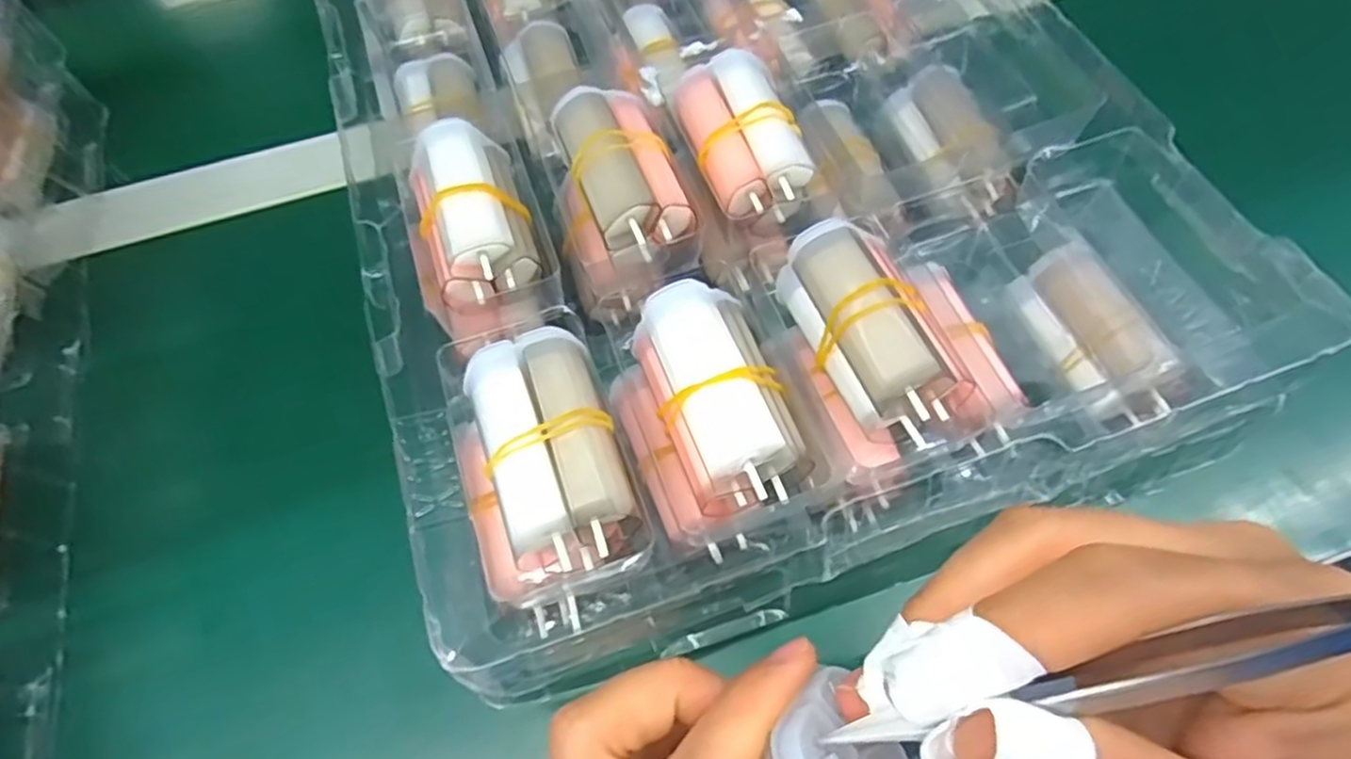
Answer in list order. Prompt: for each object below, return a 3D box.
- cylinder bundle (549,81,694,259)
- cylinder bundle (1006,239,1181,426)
[{"bbox_3d":[-0.018,-0.071,0.268,0.035,0.036,0.066,-19,61,-7],"label":"cylinder bundle"},{"bbox_3d":[0.152,-0.017,0.265,0.027,0.020,0.066,-15,61,-4],"label":"cylinder bundle"}]

